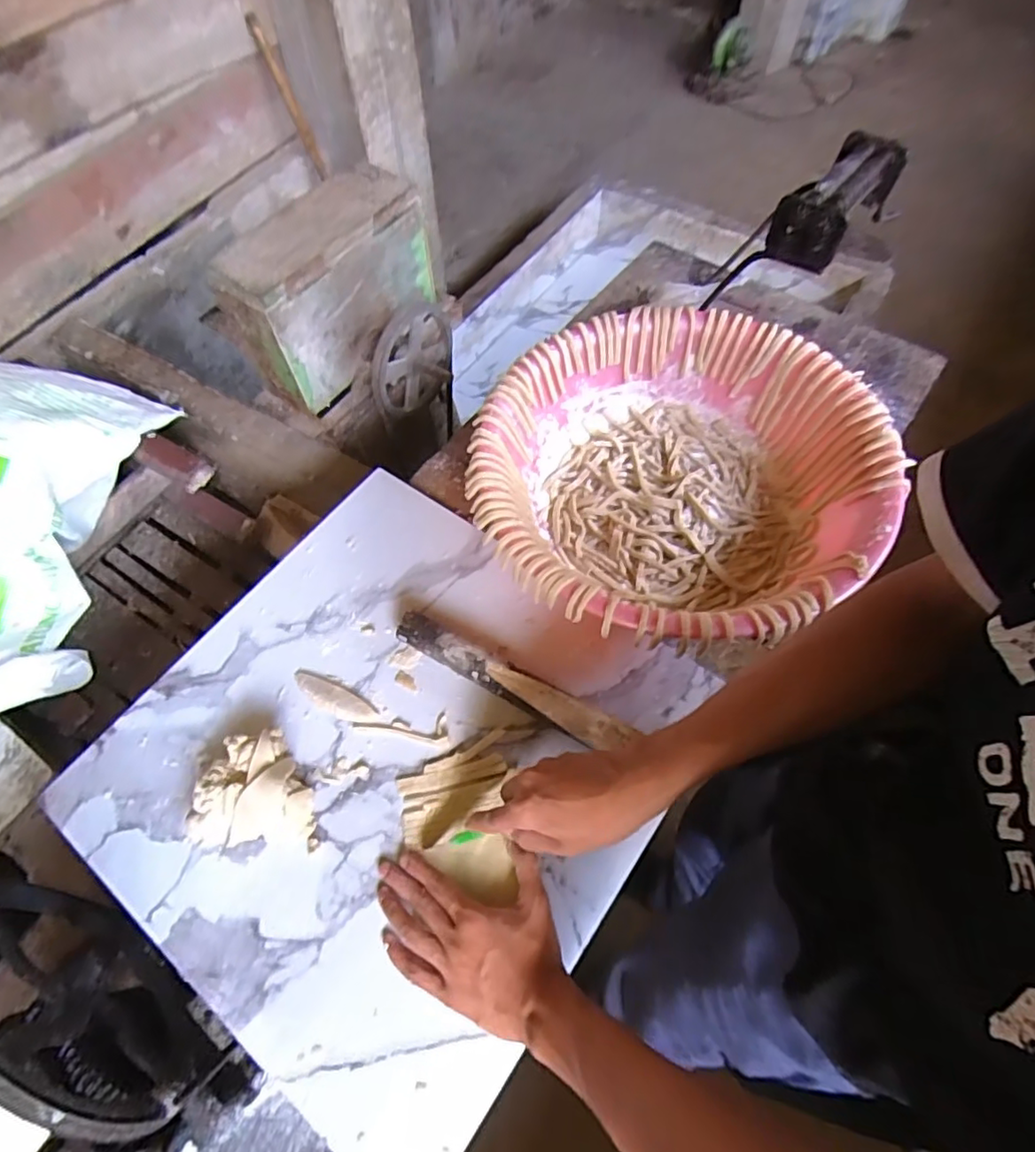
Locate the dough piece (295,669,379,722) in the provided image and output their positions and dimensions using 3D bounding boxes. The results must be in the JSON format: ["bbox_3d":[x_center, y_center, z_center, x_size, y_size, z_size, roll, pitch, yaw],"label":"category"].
[{"bbox_3d":[-0.190,0.123,0.604,0.100,0.014,0.028,24,64,14],"label":"dough piece"}]

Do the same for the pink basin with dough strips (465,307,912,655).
[{"bbox_3d":[0.163,-0.103,0.649,0.405,0.119,0.398,-1,60,1],"label":"pink basin with dough strips"}]

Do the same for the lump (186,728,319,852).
[{"bbox_3d":[-0.243,0.196,0.550,0.107,0.044,0.099,-1,60,1],"label":"lump"}]

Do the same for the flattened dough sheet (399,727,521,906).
[{"bbox_3d":[-0.056,0.221,0.544,0.100,0.008,0.139,-10,60,-2],"label":"flattened dough sheet"}]

